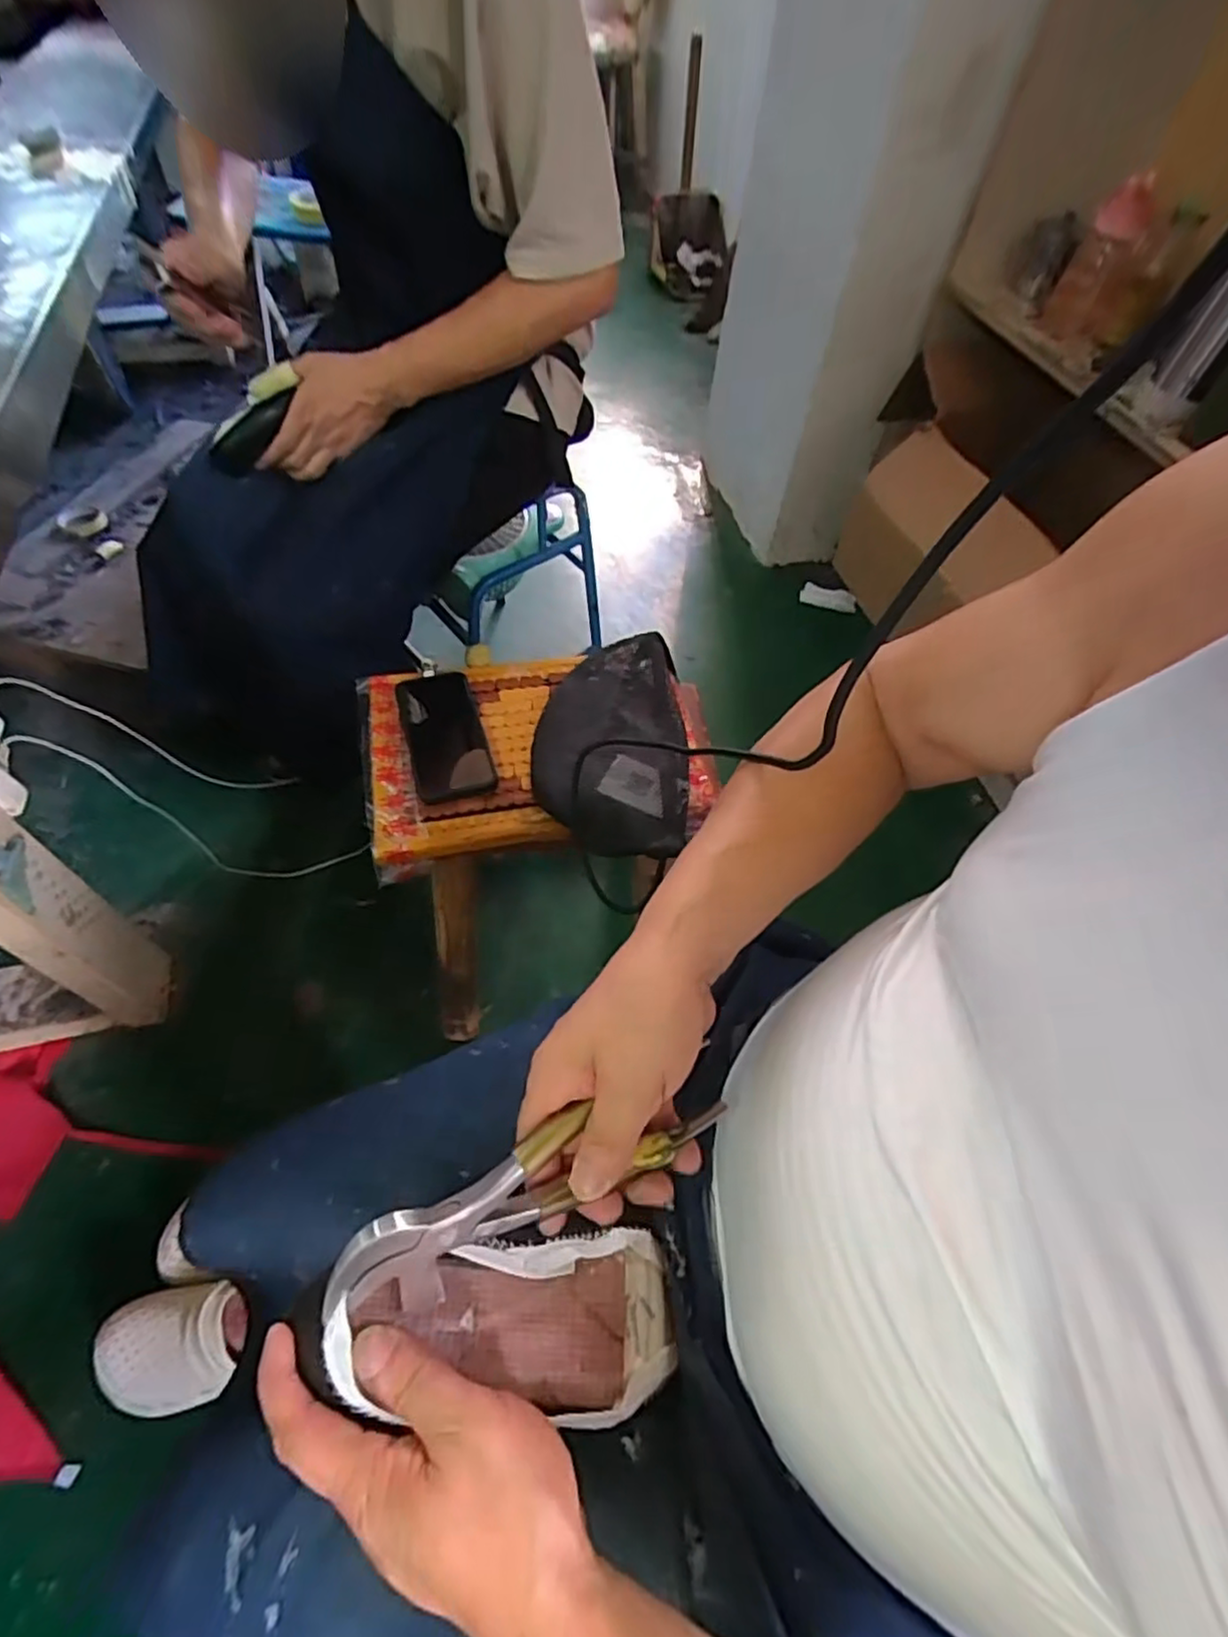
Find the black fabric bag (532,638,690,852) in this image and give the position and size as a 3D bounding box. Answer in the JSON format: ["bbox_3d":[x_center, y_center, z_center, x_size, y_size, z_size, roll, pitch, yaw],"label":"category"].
[{"bbox_3d":[-0.002,-0.081,0.721,0.154,0.069,0.286,6,55,-1],"label":"black fabric bag"}]

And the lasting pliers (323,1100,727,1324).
[{"bbox_3d":[-0.032,0.165,0.315,0.191,0.034,0.038,-15,58,-23],"label":"lasting pliers"}]

